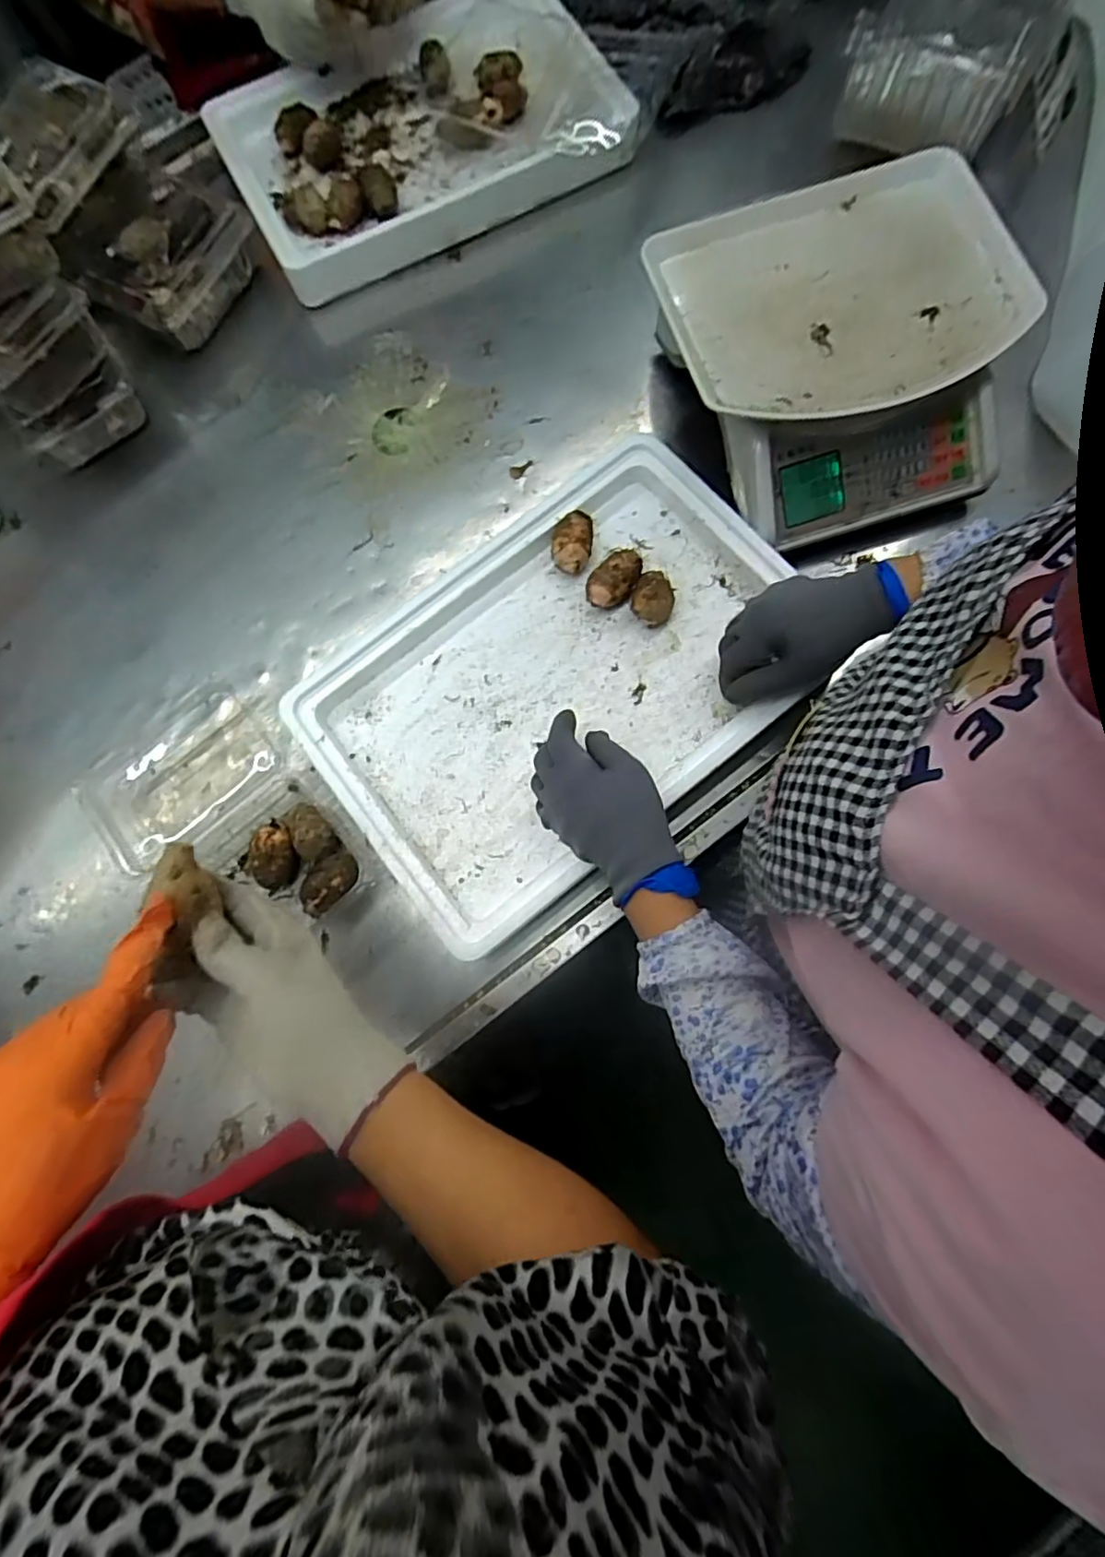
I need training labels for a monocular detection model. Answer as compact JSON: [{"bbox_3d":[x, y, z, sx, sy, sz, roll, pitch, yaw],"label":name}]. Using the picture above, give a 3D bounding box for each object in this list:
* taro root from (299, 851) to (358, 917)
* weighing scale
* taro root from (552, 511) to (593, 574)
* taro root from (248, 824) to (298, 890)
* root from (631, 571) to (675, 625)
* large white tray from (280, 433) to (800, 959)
[{"bbox_3d":[-0.200,0.094,0.570,0.057,0.031,0.037,-41,79,-8],"label":"taro root"},{"bbox_3d":[0.271,-0.389,0.597,0.309,0.129,0.286,-20,76,-3],"label":"weighing scale"},{"bbox_3d":[0.020,-0.228,0.616,0.038,0.040,0.060,8,77,4],"label":"taro root"},{"bbox_3d":[-0.253,0.072,0.578,0.035,0.033,0.055,-14,76,-2],"label":"taro root"},{"bbox_3d":[0.094,-0.166,0.596,0.039,0.039,0.050,16,77,6],"label":"root"},{"bbox_3d":[-0.003,-0.100,0.587,0.434,0.061,0.330,-37,78,-7],"label":"large white tray"}]

